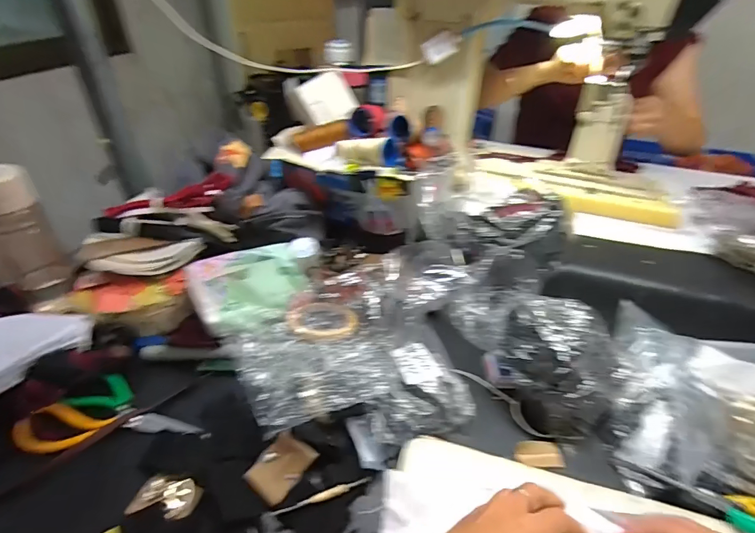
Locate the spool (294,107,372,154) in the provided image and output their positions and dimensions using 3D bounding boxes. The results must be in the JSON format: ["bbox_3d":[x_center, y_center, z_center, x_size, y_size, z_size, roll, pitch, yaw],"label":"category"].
[{"bbox_3d":[-0.077,-0.230,0.691,0.133,0.053,0.044,-15,40,-20],"label":"spool"}]

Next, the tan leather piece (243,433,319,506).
[{"bbox_3d":[-0.097,0.201,0.413,0.043,0.017,0.058,39,46,9],"label":"tan leather piece"}]

